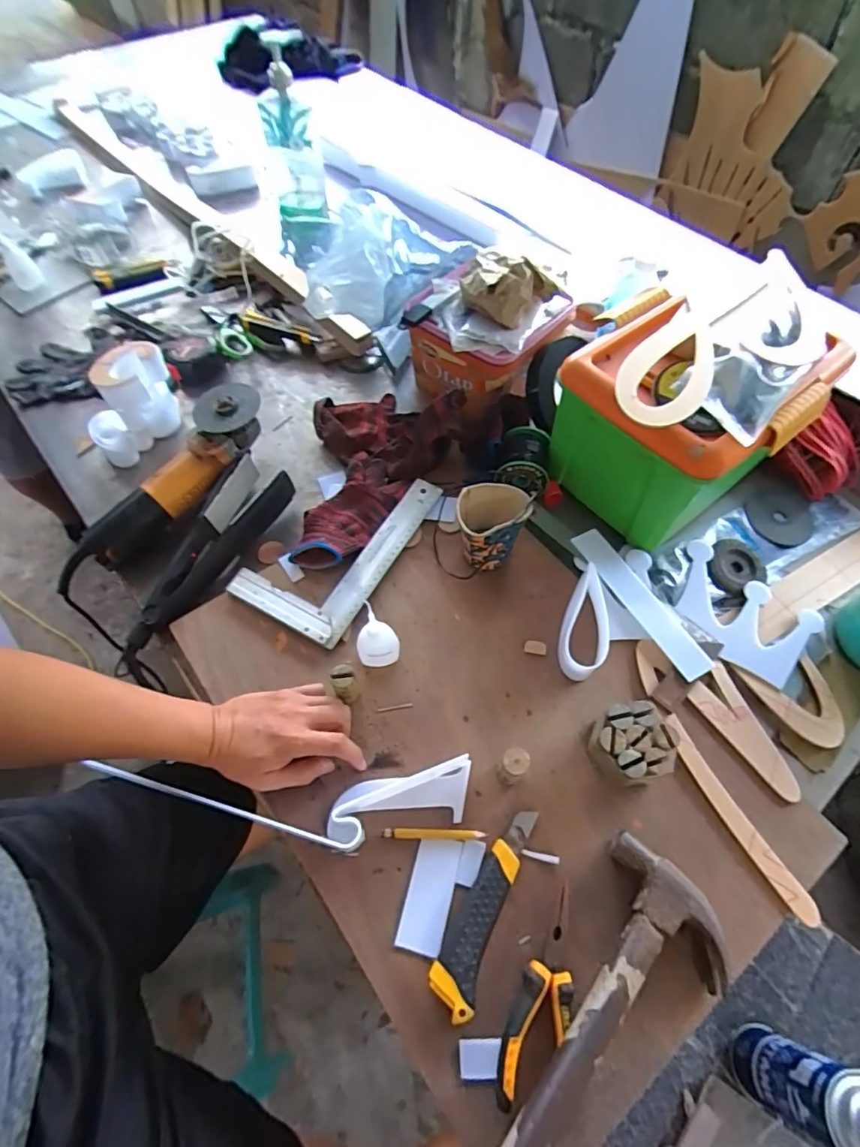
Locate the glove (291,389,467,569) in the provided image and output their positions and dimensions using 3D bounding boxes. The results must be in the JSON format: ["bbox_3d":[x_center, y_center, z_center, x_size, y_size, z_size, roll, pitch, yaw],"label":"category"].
[{"bbox_3d":[-0.112,-0.159,0.690,0.201,0.081,0.306,31,66,17],"label":"glove"}]

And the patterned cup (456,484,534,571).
[{"bbox_3d":[0.072,-0.052,0.614,0.081,0.089,0.069,-3,61,0],"label":"patterned cup"}]

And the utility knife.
[{"bbox_3d":[0.047,0.289,0.465,0.040,0.022,0.165,21,64,13],"label":"utility knife"}]

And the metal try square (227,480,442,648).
[{"bbox_3d":[-0.107,-0.043,0.648,0.140,0.015,0.254,28,65,16],"label":"metal try square"}]

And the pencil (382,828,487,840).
[{"bbox_3d":[0.003,0.246,0.496,0.094,0.005,0.010,-1,61,1],"label":"pencil"}]

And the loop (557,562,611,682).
[{"bbox_3d":[0.180,0.055,0.603,0.052,0.031,0.135,14,62,9],"label":"loop"}]

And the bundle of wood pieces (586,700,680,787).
[{"bbox_3d":[0.196,0.170,0.517,0.072,0.052,0.069,-1,61,1],"label":"bundle of wood pieces"}]

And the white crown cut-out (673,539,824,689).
[{"bbox_3d":[0.361,0.044,0.616,0.162,0.010,0.126,38,65,15],"label":"white crown cut-out"}]

